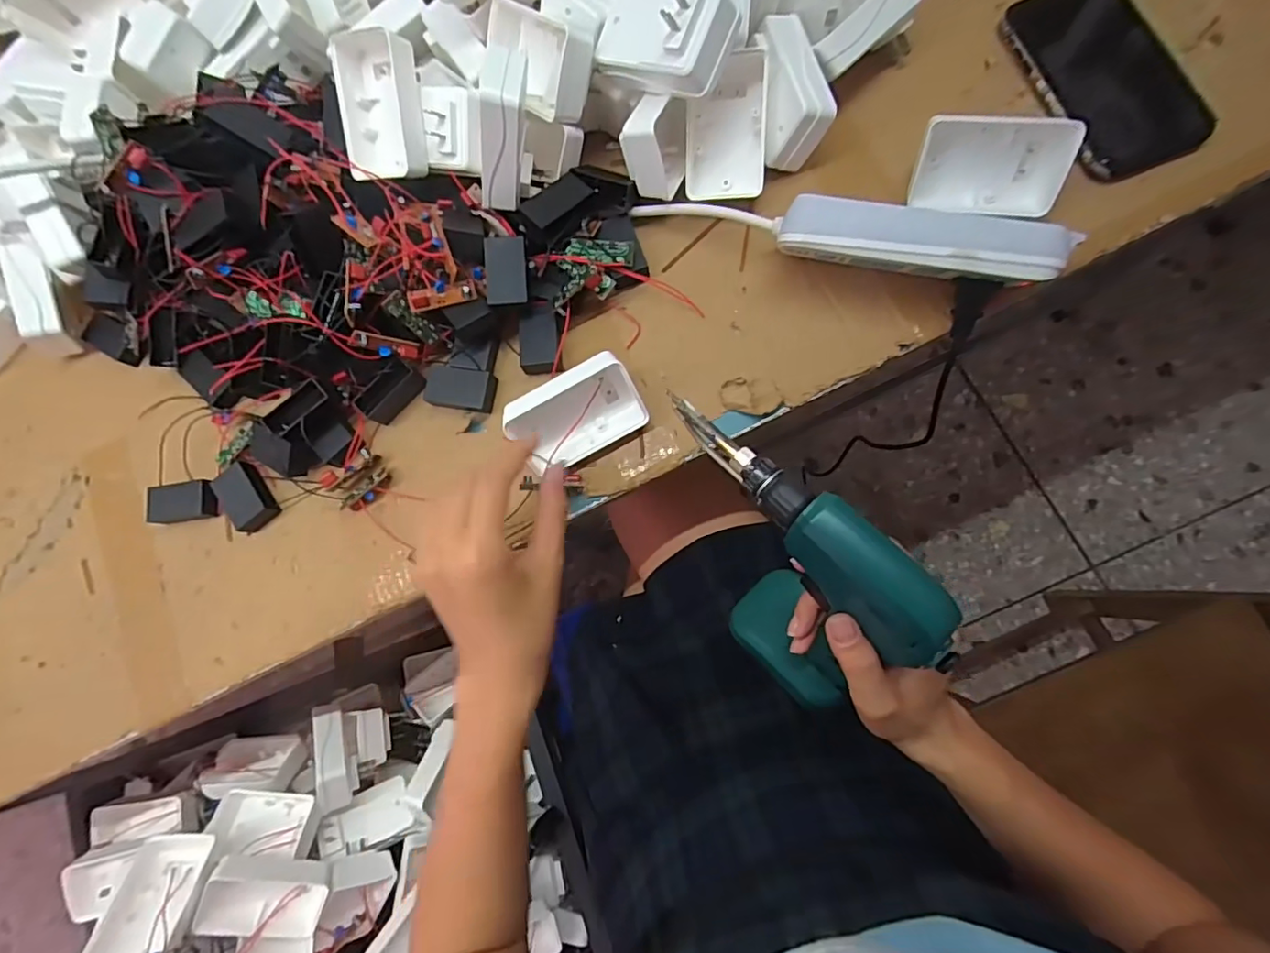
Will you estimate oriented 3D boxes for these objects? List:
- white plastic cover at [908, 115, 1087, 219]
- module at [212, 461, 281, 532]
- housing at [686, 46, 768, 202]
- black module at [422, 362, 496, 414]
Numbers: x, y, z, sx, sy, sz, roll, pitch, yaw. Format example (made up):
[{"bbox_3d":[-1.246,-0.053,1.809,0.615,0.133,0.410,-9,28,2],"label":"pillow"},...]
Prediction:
[{"bbox_3d":[0.234,-0.205,0.372,0.087,0.057,0.021,6,48,8],"label":"white plastic cover"},{"bbox_3d":[-0.301,0.016,0.433,0.031,0.011,0.048,-38,77,0],"label":"module"},{"bbox_3d":[0.066,-0.250,0.402,0.056,0.026,0.090,4,105,19],"label":"housing"},{"bbox_3d":[-0.134,-0.066,0.425,0.051,0.018,0.031,5,80,9],"label":"black module"}]

